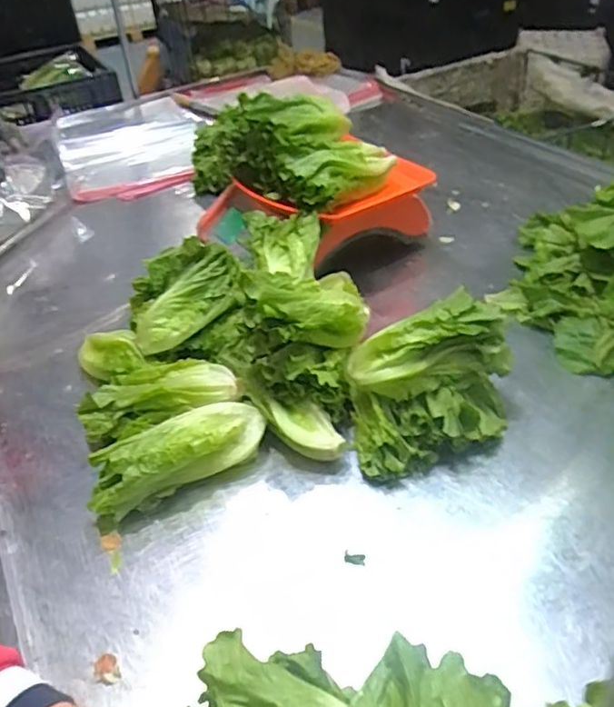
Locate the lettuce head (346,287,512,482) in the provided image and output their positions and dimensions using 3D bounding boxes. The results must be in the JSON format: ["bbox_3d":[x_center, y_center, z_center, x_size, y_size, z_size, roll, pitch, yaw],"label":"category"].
[{"bbox_3d":[0.126,0.034,0.622,0.186,0.113,0.120,-23,42,-20],"label":"lettuce head"}]

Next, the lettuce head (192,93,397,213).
[{"bbox_3d":[-0.003,-0.285,0.821,0.211,0.115,0.179,14,44,23],"label":"lettuce head"}]

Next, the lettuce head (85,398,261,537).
[{"bbox_3d":[-0.129,0.101,0.602,0.178,0.053,0.056,-24,43,-20],"label":"lettuce head"}]

